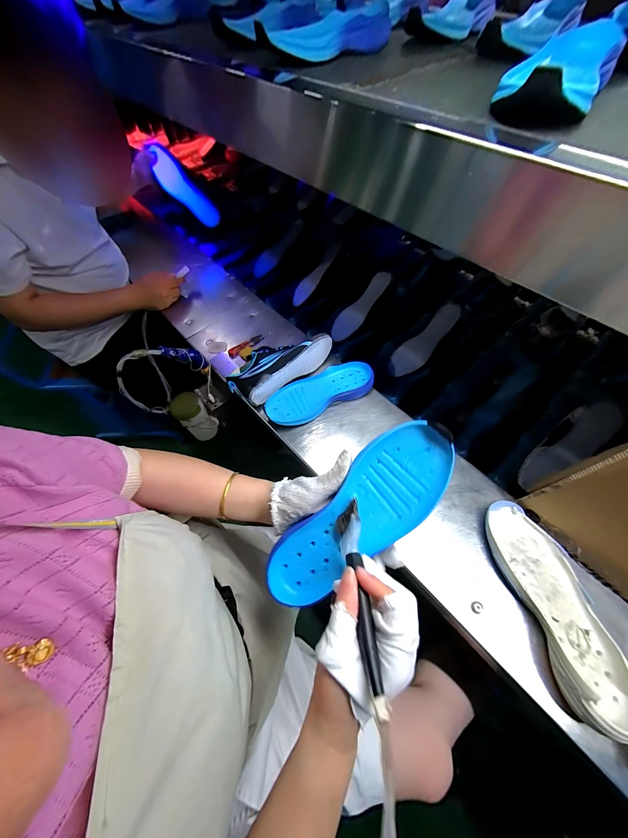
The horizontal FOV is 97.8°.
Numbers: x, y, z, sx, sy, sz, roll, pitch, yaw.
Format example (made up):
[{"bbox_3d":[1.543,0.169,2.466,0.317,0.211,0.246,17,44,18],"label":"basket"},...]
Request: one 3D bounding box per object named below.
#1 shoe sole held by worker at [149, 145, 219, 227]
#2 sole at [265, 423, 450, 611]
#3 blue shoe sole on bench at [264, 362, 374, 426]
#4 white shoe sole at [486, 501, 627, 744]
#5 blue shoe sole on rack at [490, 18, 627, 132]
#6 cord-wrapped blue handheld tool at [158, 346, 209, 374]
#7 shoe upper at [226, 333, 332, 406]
[{"bbox_3d":[-0.394,-0.691,0.838,0.214,0.099,0.020,37,58,-30],"label":"shoe sole held by worker"},{"bbox_3d":[0.050,0.105,0.302,0.238,0.031,0.090,-44,70,3],"label":"sole"},{"bbox_3d":[0.013,-0.057,0.606,0.248,0.035,0.099,-22,65,-13],"label":"blue shoe sole on bench"},{"bbox_3d":[0.362,0.269,0.417,0.105,0.051,0.284,-11,63,-7],"label":"white shoe sole"},{"bbox_3d":[0.293,-0.398,0.318,0.082,0.041,0.265,33,66,15],"label":"blue shoe sole on rack"},{"bbox_3d":[-0.276,-0.134,0.612,0.026,0.138,0.039,34,93,15],"label":"cord-wrapped blue handheld tool"},{"bbox_3d":[-0.075,-0.127,0.628,0.239,0.097,0.097,-34,68,-18],"label":"shoe upper"}]

